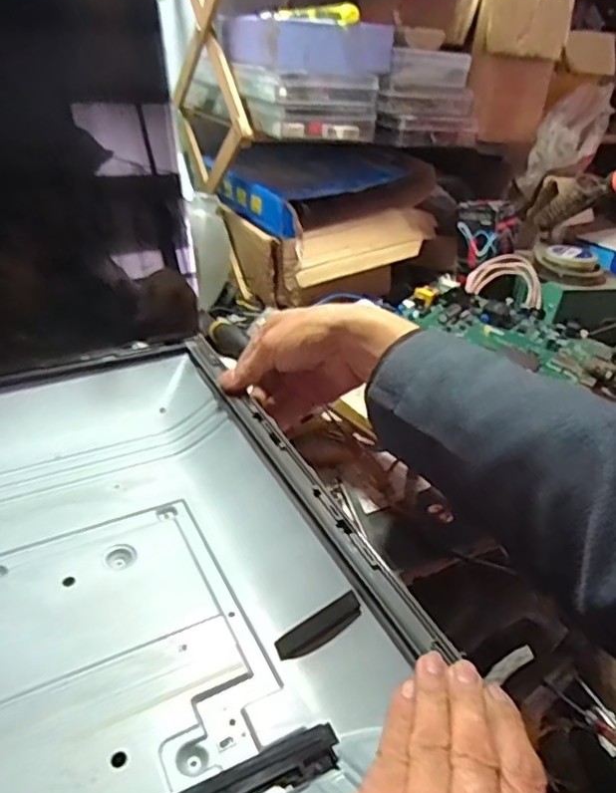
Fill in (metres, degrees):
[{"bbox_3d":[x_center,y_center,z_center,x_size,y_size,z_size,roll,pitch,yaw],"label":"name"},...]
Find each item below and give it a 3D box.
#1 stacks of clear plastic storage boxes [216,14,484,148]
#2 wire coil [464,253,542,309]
[{"bbox_3d":[0.048,-0.351,0.679,0.252,0.100,0.176,-7,35,-20],"label":"stacks of clear plastic storage boxes"},{"bbox_3d":[0.224,-0.136,0.693,0.084,0.057,0.021,9,-8,7],"label":"wire coil"}]

